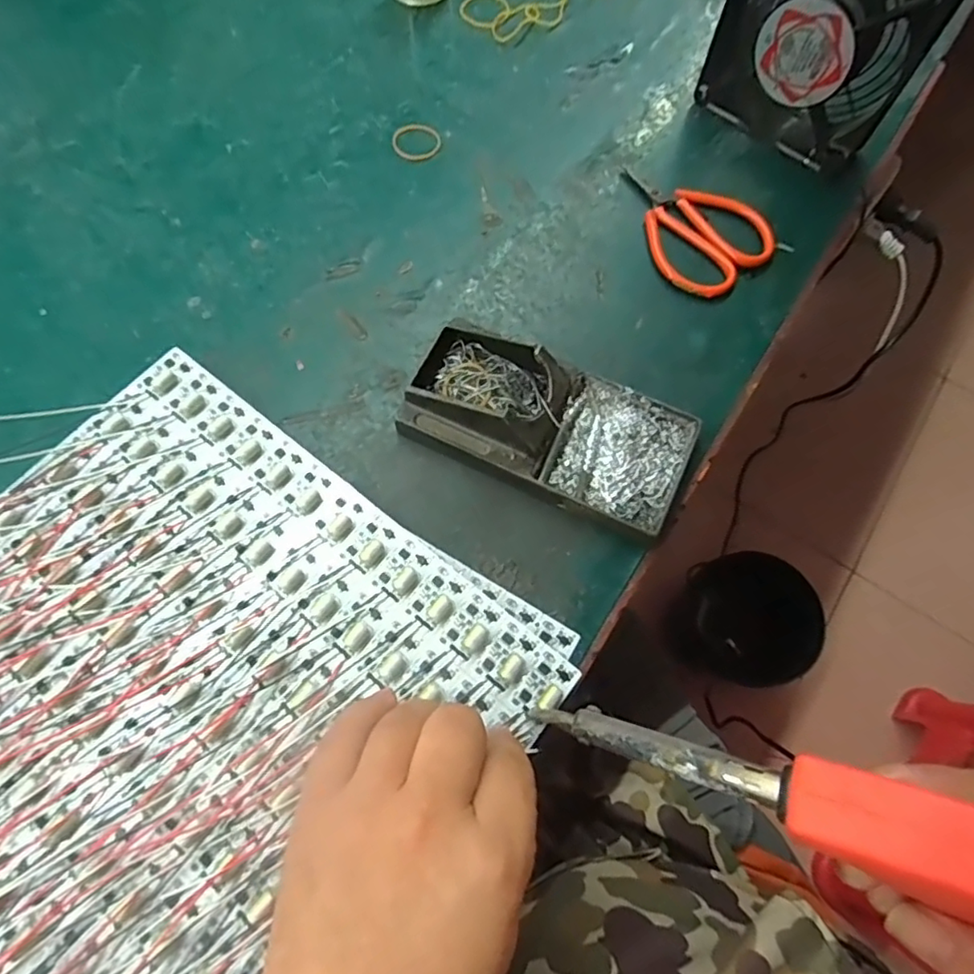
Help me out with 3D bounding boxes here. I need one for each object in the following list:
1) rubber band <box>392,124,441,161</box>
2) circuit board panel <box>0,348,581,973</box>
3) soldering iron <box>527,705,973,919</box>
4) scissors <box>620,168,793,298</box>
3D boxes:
[{"bbox_3d":[-0.050,-0.247,0.421,0.034,0.004,0.032,-10,70,-3],"label":"rubber band"},{"bbox_3d":[-0.144,0.091,0.281,0.281,0.010,0.244,35,73,12],"label":"circuit board panel"},{"bbox_3d":[0.106,0.111,0.214,0.183,0.034,0.028,4,65,37],"label":"soldering iron"},{"bbox_3d":[0.133,-0.176,0.391,0.079,0.007,0.111,-35,73,-12],"label":"scissors"}]

